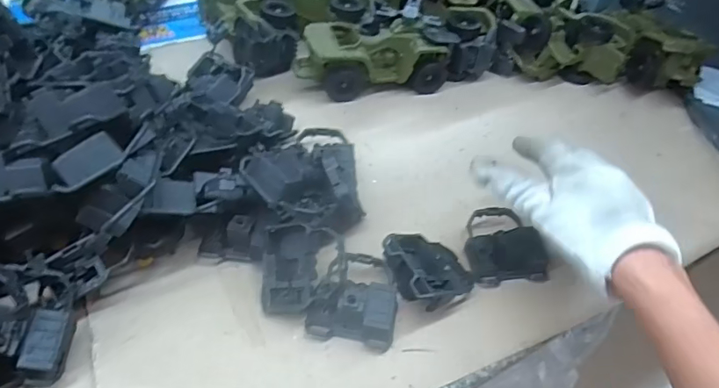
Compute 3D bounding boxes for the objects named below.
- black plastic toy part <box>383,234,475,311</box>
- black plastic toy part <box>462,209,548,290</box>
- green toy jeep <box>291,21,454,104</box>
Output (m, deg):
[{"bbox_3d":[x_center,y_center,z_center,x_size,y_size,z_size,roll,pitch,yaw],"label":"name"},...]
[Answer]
[{"bbox_3d":[0.061,0.065,0.431,0.071,0.039,0.066,4,45,-4],"label":"black plastic toy part"},{"bbox_3d":[0.133,0.040,0.463,0.066,0.046,0.071,-3,46,-11],"label":"black plastic toy part"},{"bbox_3d":[0.018,-0.164,0.628,0.185,0.081,0.068,-6,47,-14],"label":"green toy jeep"}]

